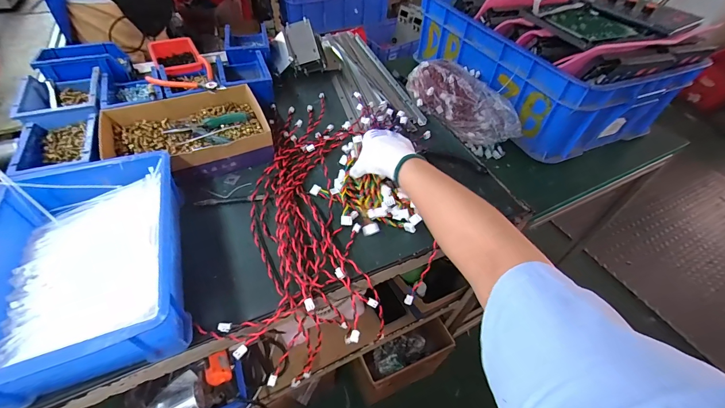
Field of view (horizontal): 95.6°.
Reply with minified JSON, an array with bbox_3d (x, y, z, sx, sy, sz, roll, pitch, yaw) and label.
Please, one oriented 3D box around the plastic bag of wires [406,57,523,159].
[{"bbox_3d":[0.228,-0.229,0.742,0.275,0.097,0.135,42,57,5],"label":"plastic bag of wires"}]

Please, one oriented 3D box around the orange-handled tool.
[{"bbox_3d":[-0.354,-0.242,0.657,0.122,0.027,0.137,-22,52,-24],"label":"orange-handled tool"}]

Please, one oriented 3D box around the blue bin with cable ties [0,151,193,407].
[{"bbox_3d":[-0.343,0.068,0.419,0.204,0.090,0.297,-13,49,-18],"label":"blue bin with cable ties"}]

